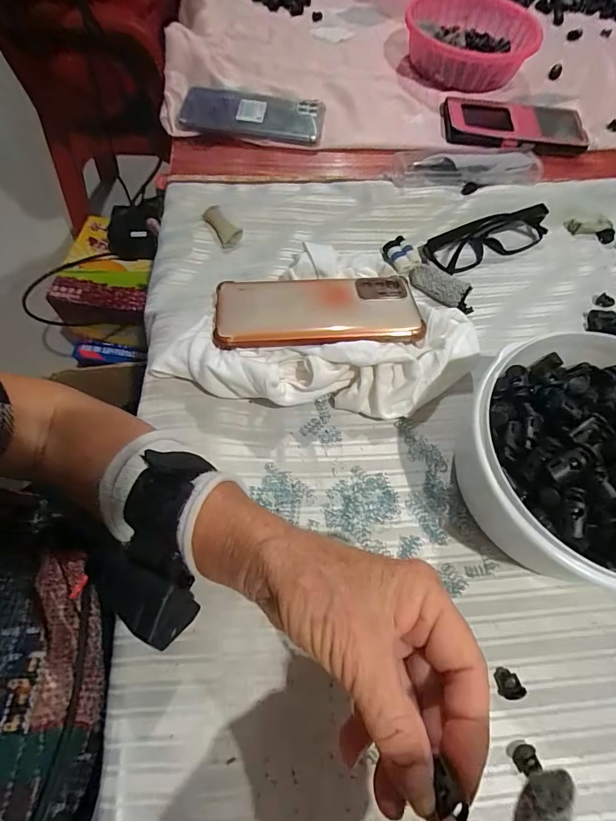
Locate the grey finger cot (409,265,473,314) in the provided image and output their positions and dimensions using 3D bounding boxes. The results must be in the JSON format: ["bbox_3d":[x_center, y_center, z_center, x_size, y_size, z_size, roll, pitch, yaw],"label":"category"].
[{"bbox_3d":[0.124,-0.114,0.375,0.063,0.021,0.024,40,69,16],"label":"grey finger cot"}]

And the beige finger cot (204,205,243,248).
[{"bbox_3d":[-0.083,-0.179,0.396,0.020,0.005,0.046,-35,84,-17],"label":"beige finger cot"}]

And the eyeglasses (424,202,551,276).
[{"bbox_3d":[0.178,-0.168,0.399,0.132,0.022,0.031,-23,67,-13],"label":"eyeglasses"}]

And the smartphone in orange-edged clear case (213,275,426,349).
[{"bbox_3d":[0.008,-0.083,0.330,0.161,0.010,0.079,-2,51,-3],"label":"smartphone in orange-edged clear case"}]

